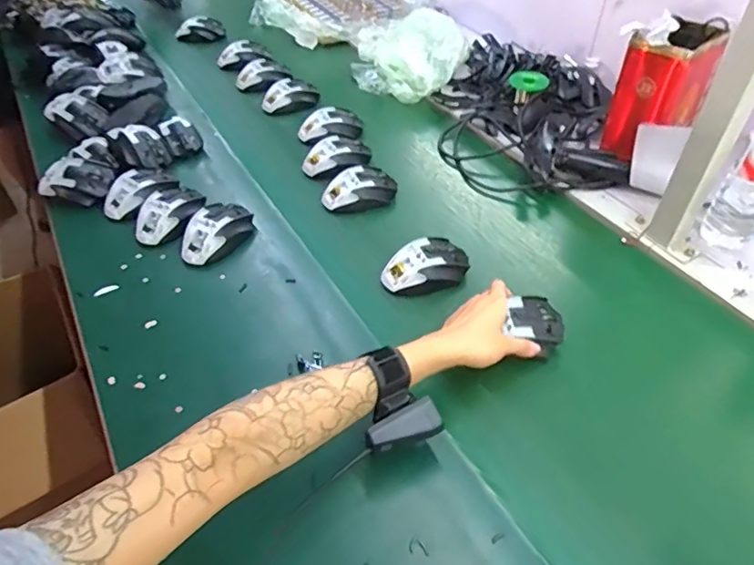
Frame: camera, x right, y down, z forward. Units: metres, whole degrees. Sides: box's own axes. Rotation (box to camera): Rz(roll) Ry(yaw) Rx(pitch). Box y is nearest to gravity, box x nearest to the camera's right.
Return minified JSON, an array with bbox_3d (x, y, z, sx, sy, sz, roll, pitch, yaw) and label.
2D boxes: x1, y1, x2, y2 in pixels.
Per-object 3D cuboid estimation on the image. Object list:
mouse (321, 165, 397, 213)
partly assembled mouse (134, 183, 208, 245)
[{"bbox_3d":[-0.025,-0.143,0.819,0.120,0.046,0.063,-17,47,-15],"label":"mouse"},{"bbox_3d":[-0.302,-0.103,0.767,0.077,0.032,0.115,20,49,19],"label":"partly assembled mouse"}]

